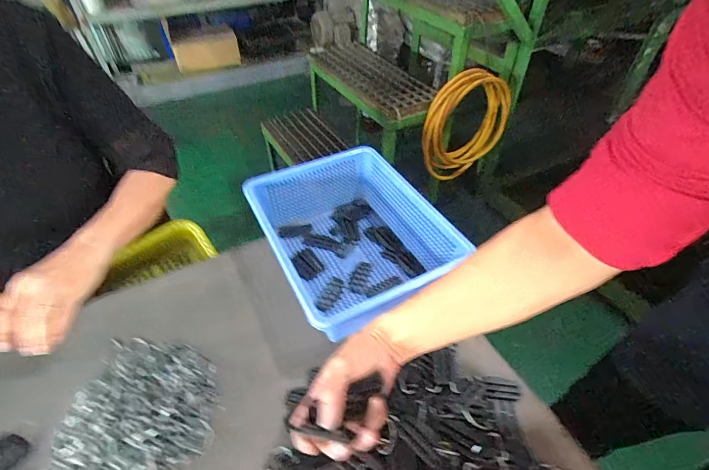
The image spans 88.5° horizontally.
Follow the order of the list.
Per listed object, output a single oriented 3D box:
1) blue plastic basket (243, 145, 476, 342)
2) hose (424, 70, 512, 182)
[{"bbox_3d":[-0.004,-0.003,0.566,0.232,0.110,0.282,-21,49,-19],"label":"blue plastic basket"},{"bbox_3d":[0.393,-0.376,1.306,0.338,0.379,0.069,-22,50,-20],"label":"hose"}]

